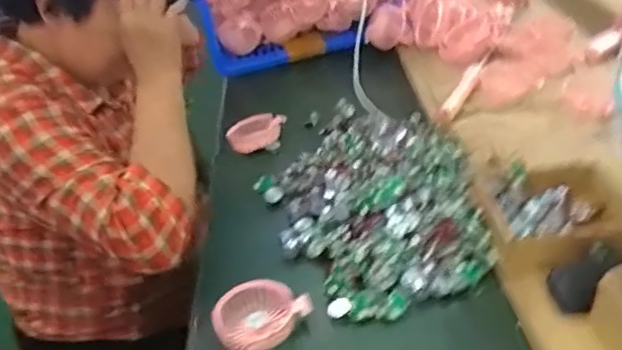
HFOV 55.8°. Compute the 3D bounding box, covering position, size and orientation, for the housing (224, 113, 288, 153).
[{"bbox_3d":[-0.094,-0.076,1.039,0.110,0.041,0.054,-14,34,-10],"label":"housing"}]

